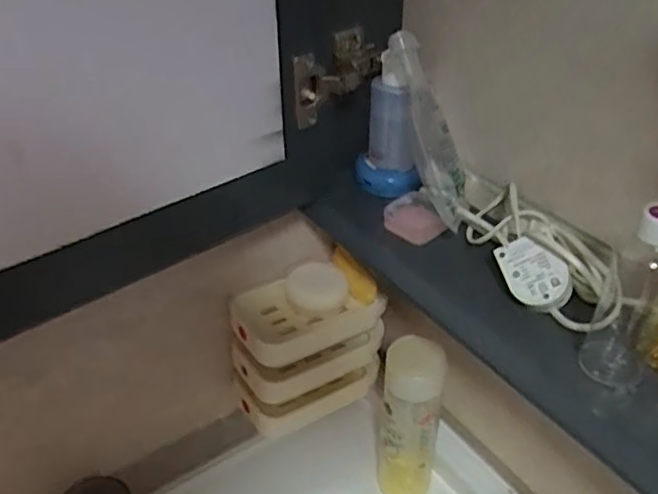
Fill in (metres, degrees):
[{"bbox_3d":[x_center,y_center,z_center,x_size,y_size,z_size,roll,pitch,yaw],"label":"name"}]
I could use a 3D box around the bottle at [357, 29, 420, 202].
[{"bbox_3d":[0.052,-0.112,0.541,0.056,0.140,0.054,0,37,2],"label":"bottle"}]

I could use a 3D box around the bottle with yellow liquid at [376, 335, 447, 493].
[{"bbox_3d":[0.081,0.184,0.645,0.059,0.207,0.046,3,37,6],"label":"bottle with yellow liquid"}]

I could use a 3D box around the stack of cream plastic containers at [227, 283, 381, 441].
[{"bbox_3d":[-0.028,0.107,0.653,0.148,0.143,0.083,-24,42,-27],"label":"stack of cream plastic containers"}]

